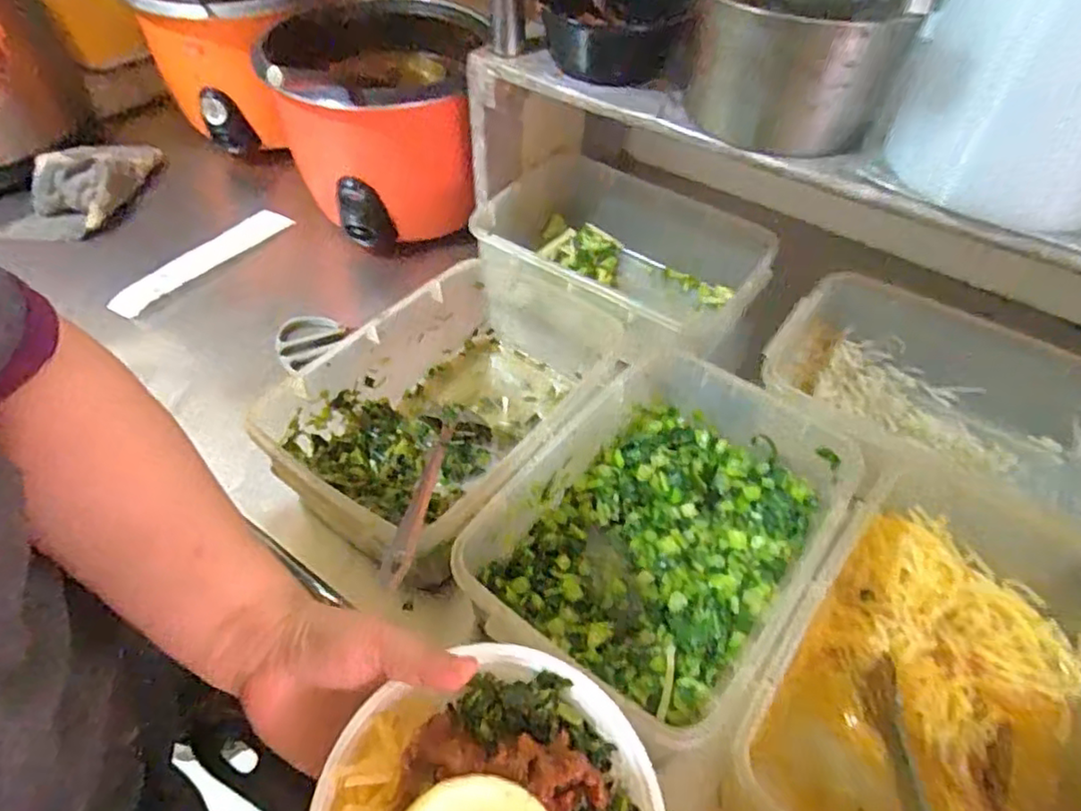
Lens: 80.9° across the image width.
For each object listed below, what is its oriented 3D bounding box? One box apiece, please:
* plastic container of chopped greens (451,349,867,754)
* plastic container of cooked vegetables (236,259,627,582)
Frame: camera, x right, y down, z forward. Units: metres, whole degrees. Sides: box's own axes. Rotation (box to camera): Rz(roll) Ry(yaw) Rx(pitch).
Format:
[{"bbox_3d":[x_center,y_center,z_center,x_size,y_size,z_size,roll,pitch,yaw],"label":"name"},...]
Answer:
[{"bbox_3d":[0.101,0.095,0.511,0.221,0.087,0.282,29,56,22],"label":"plastic container of chopped greens"},{"bbox_3d":[-0.069,-0.002,0.604,0.215,0.116,0.347,30,56,23],"label":"plastic container of cooked vegetables"}]

